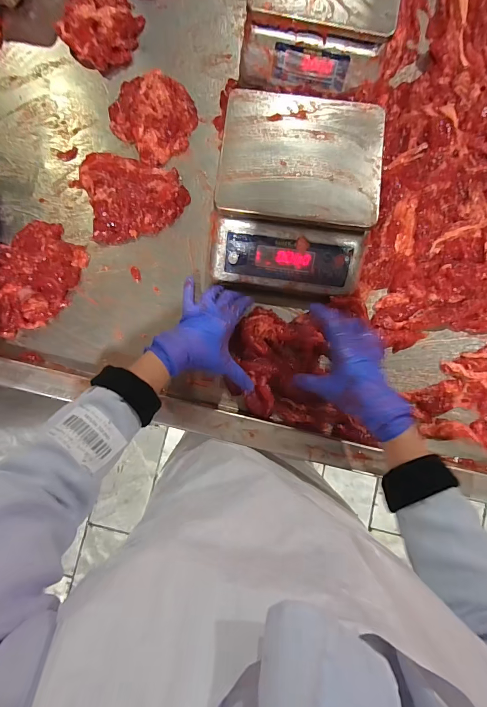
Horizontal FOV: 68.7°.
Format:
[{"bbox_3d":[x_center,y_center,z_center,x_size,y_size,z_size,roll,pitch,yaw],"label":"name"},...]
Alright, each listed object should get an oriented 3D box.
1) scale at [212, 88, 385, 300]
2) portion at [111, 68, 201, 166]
[{"bbox_3d":[0.076,-0.232,0.529,0.219,0.088,0.263,6,83,3],"label":"scale"},{"bbox_3d":[-0.148,-0.409,0.607,0.142,0.043,0.141,0,83,2],"label":"portion"}]

